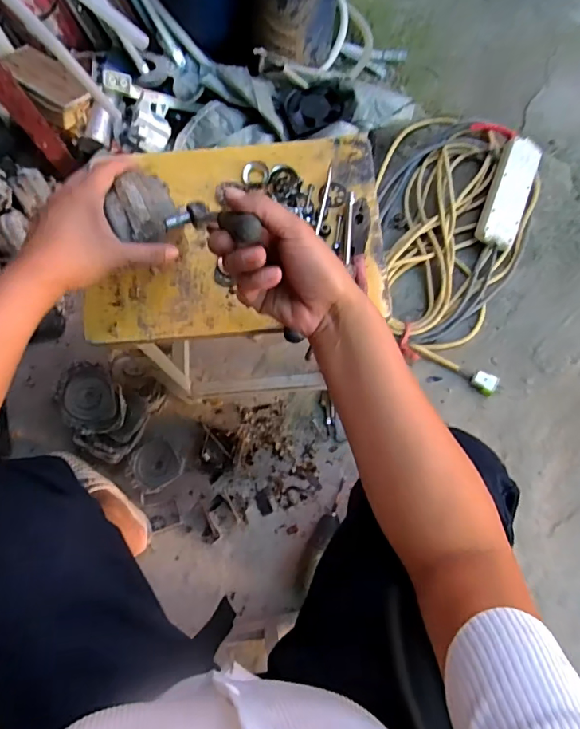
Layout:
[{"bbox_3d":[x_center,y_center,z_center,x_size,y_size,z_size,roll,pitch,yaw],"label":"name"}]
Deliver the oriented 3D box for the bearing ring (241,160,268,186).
[{"bbox_3d":[-0.040,-0.225,0.574,0.032,0.010,0.029,12,76,6],"label":"bearing ring"}]

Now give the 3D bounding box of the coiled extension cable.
[{"bbox_3d":[0.323,-0.264,1.000,0.336,0.063,0.599,12,76,6],"label":"coiled extension cable"}]

